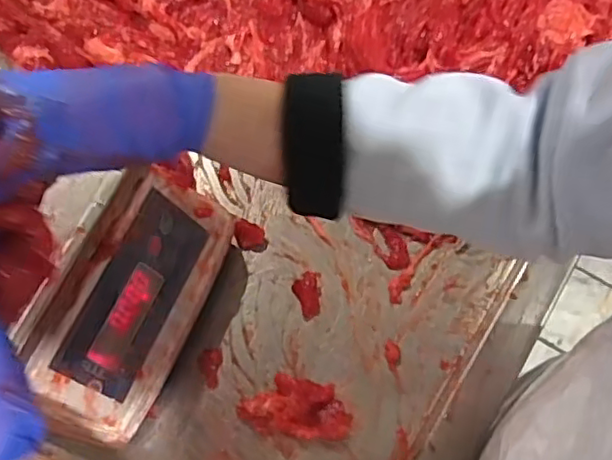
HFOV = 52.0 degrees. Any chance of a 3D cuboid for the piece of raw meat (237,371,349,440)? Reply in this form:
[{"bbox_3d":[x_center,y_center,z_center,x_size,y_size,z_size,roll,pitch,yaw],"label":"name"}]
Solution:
[{"bbox_3d":[-0.009,0.153,0.547,0.095,0.014,0.050,5,68,3],"label":"piece of raw meat"}]

